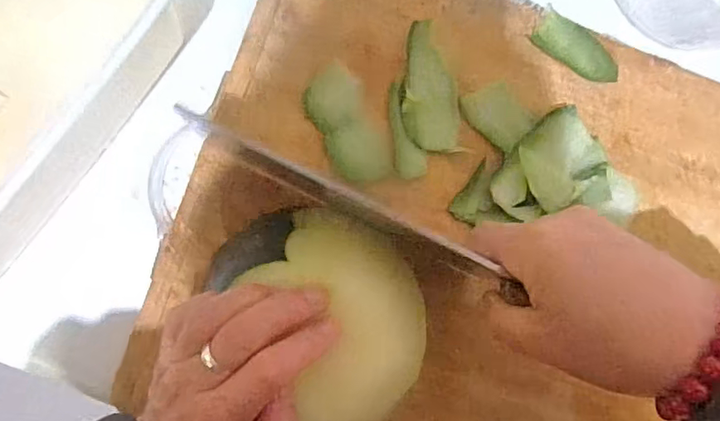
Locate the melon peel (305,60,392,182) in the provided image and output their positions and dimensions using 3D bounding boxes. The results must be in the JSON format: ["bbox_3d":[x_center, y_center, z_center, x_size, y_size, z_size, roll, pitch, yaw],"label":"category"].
[{"bbox_3d":[-0.008,-0.054,0.342,0.035,0.004,0.075,-24,89,-5],"label":"melon peel"}]

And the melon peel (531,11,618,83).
[{"bbox_3d":[0.145,-0.108,0.359,0.060,0.008,0.028,38,85,-1],"label":"melon peel"}]

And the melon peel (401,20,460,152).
[{"bbox_3d":[0.046,-0.080,0.348,0.037,0.010,0.082,-2,87,-4],"label":"melon peel"}]

